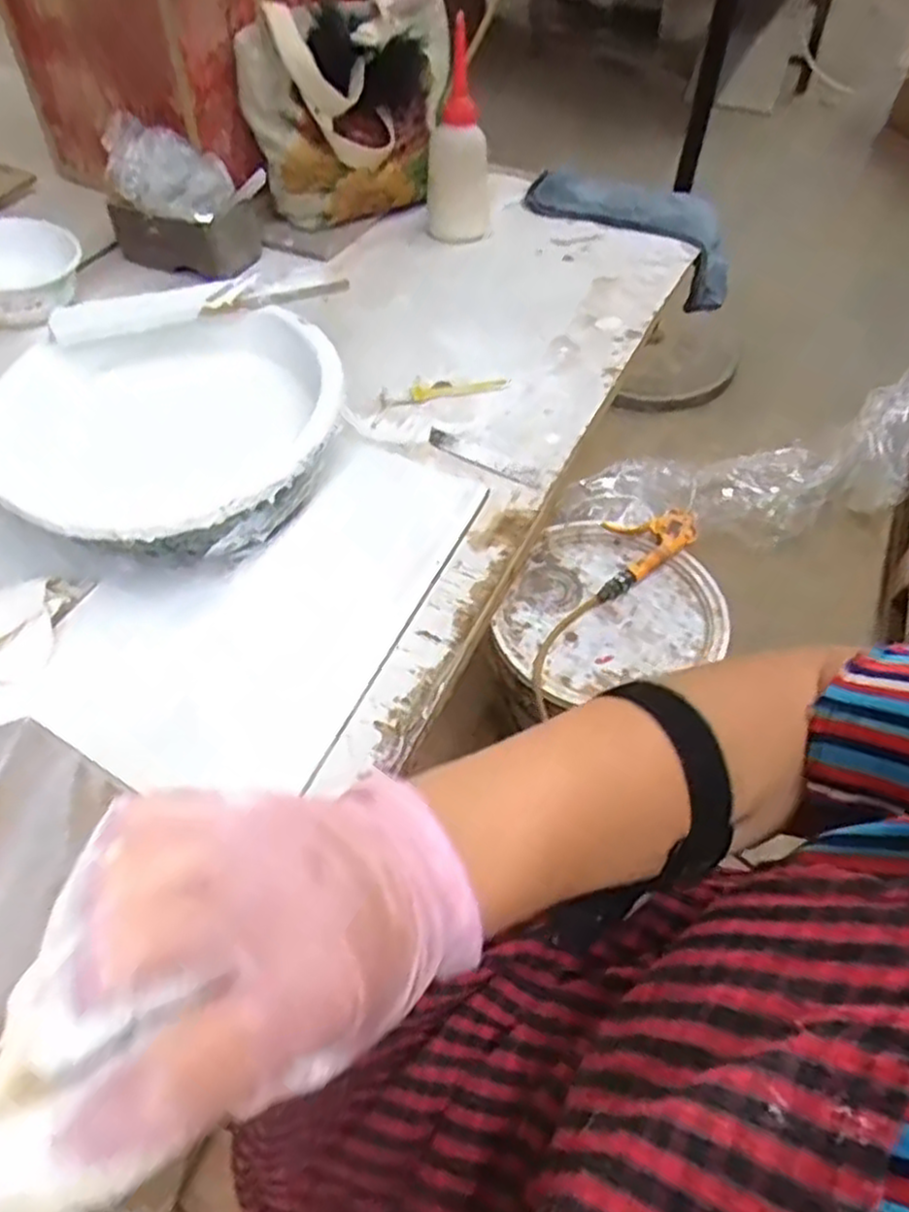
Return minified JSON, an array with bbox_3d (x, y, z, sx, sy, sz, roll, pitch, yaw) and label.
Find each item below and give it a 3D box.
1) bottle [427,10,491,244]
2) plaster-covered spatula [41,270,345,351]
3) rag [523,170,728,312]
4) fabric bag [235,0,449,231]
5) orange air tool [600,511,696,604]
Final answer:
[{"bbox_3d":[0.004,-0.439,0.725,0.060,0.150,0.058,1,54,1],"label":"bottle"},{"bbox_3d":[-0.177,-0.213,0.523,0.193,0.010,0.046,-18,56,-12],"label":"plaster-covered spatula"},{"bbox_3d":[0.200,-0.414,0.828,0.240,0.090,0.104,26,57,1],"label":"rag"},{"bbox_3d":[-0.092,-0.494,0.748,0.122,0.155,0.203,28,59,18],"label":"fabric bag"},{"bbox_3d":[0.243,-0.085,1.013,0.180,0.033,0.093,-30,60,-20],"label":"orange air tool"}]

